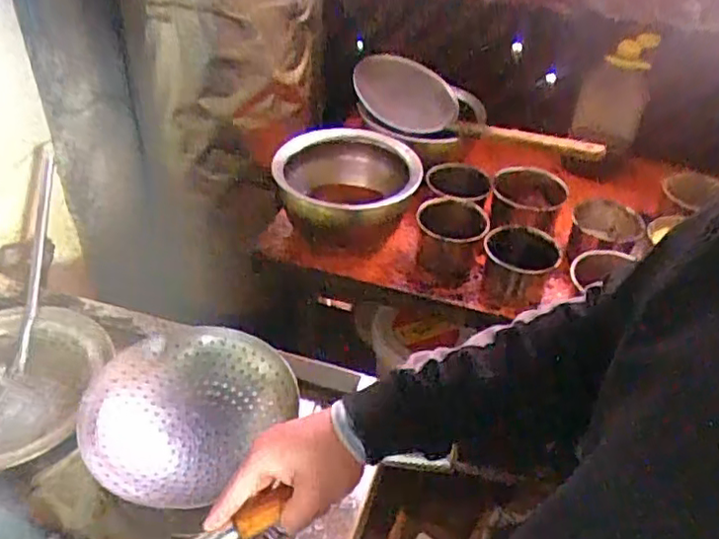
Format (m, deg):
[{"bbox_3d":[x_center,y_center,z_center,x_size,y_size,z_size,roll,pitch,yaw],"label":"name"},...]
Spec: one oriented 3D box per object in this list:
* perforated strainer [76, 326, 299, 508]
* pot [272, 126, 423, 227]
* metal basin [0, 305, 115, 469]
[{"bbox_3d":[-0.256,0.204,0.924,0.258,0.067,0.298,23,44,21],"label":"perforated strainer"},{"bbox_3d":[-0.022,-0.151,1.274,0.276,0.170,0.269,2,40,-2],"label":"pot"},{"bbox_3d":[-0.523,0.163,0.929,0.274,0.065,0.284,2,40,-2],"label":"metal basin"}]

